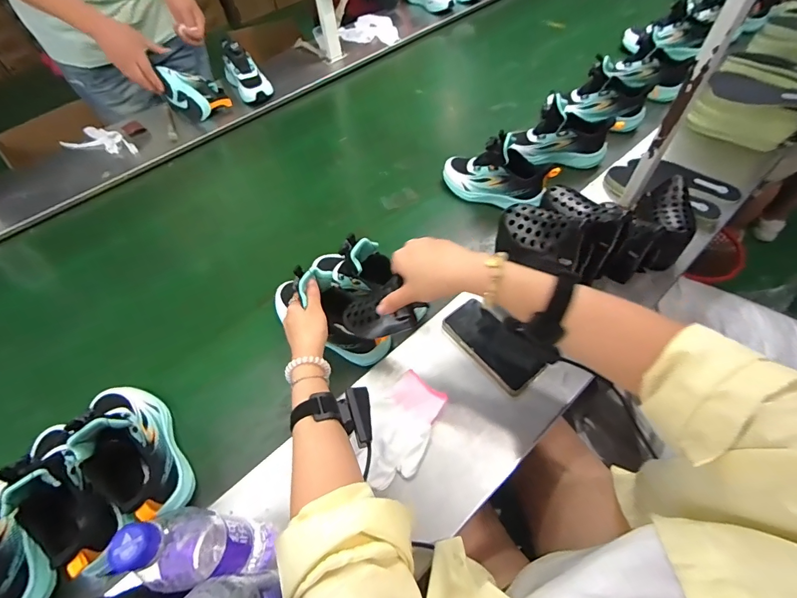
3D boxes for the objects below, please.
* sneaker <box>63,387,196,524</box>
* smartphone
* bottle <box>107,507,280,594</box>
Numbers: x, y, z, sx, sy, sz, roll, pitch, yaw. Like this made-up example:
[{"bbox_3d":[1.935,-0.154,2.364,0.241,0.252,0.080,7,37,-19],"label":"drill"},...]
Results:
[{"bbox_3d":[-0.355,0.183,0.490,0.077,0.116,0.212,-32,60,-18],"label":"sneaker"},{"bbox_3d":[0.143,0.071,0.590,0.074,0.015,0.154,-39,72,-16],"label":"smartphone"},{"bbox_3d":[-0.186,0.235,0.360,0.071,0.224,0.058,0,55,3],"label":"bottle"}]

